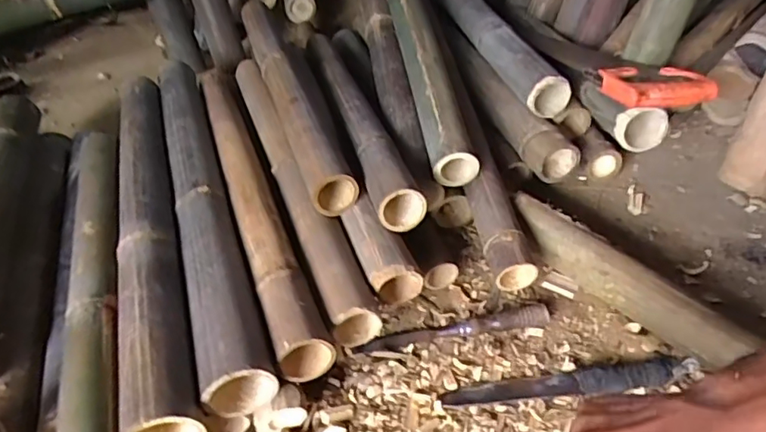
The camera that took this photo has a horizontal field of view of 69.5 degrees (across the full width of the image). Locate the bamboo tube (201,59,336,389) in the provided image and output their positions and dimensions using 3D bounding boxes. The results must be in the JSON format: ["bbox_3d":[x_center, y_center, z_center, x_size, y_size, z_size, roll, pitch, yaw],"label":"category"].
[{"bbox_3d":[-0.204,-0.064,0.818,0.061,0.053,0.713,-18,43,-12],"label":"bamboo tube"}]

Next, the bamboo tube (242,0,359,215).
[{"bbox_3d":[-0.155,-0.220,0.922,0.077,0.058,0.635,-17,43,-11],"label":"bamboo tube"}]

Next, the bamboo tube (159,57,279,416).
[{"bbox_3d":[-0.267,-0.053,0.805,0.074,0.070,0.750,-18,43,-12],"label":"bamboo tube"}]

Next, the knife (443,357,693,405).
[{"bbox_3d":[0.204,0.183,0.612,0.276,0.025,0.036,-6,42,1],"label":"knife"}]

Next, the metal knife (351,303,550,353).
[{"bbox_3d":[0.085,0.137,0.682,0.239,0.021,0.028,-8,42,-1],"label":"metal knife"}]

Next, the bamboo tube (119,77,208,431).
[{"bbox_3d":[-0.328,-0.020,0.767,0.070,0.060,0.739,-18,43,-12],"label":"bamboo tube"}]

